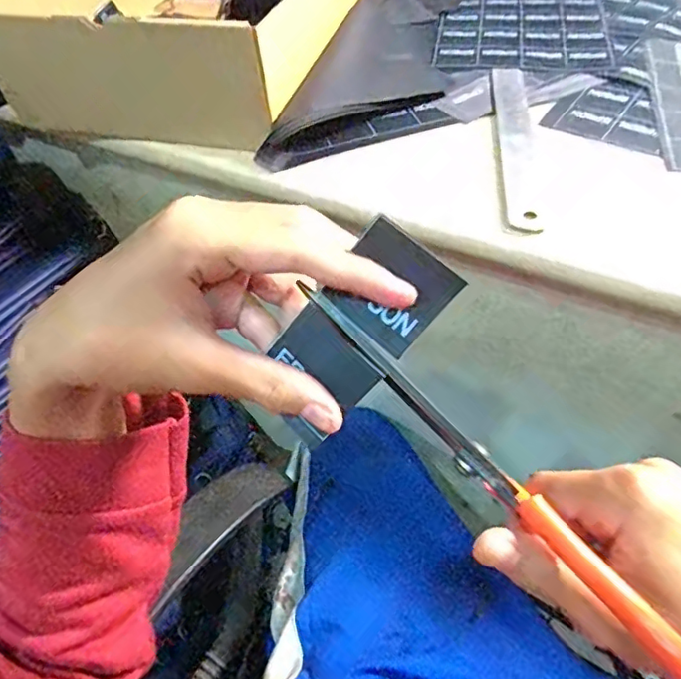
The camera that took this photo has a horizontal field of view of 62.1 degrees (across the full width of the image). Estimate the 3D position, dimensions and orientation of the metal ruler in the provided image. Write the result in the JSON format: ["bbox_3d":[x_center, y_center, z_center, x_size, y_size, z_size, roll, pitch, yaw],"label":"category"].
[{"bbox_3d":[0.138,-0.159,0.450,0.026,0.006,0.221,5,51,6],"label":"metal ruler"}]

